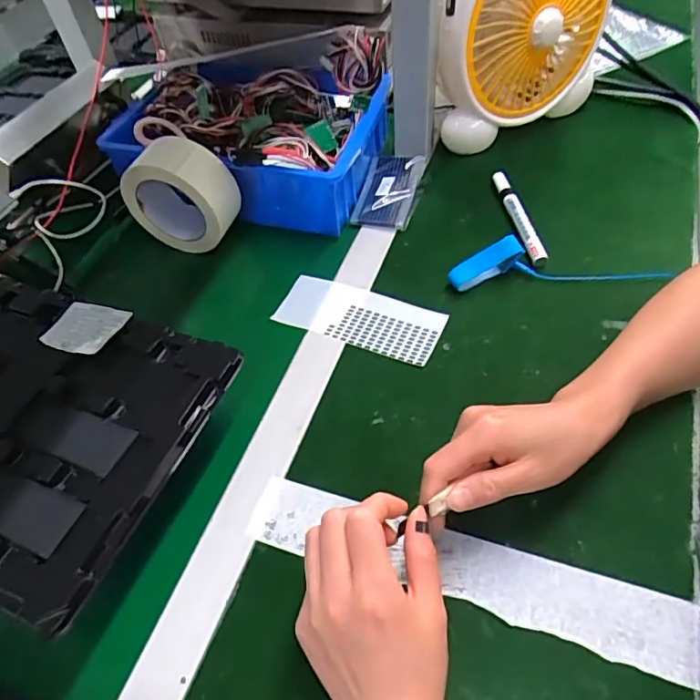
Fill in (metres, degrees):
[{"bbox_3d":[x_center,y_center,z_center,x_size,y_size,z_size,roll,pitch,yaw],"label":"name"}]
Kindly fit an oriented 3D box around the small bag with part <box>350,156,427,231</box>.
[{"bbox_3d":[0.046,-0.185,0.616,0.061,0.011,0.112,13,64,8],"label":"small bag with part"}]

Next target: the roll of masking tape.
[{"bbox_3d":[-0.180,-0.166,0.572,0.110,0.113,0.057,14,55,16],"label":"roll of masking tape"}]

